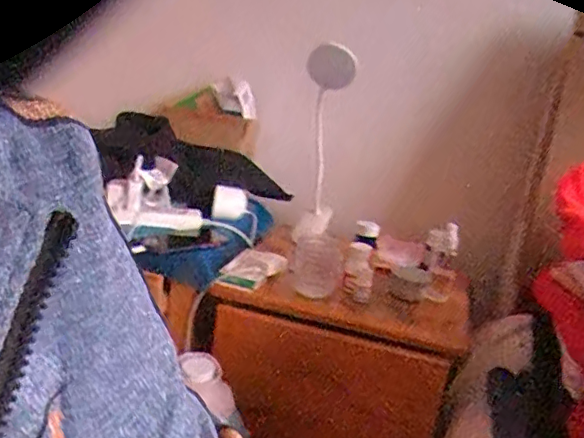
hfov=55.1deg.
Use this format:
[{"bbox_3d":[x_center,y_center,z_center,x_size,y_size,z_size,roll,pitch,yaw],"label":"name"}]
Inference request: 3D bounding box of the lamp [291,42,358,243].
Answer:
[{"bbox_3d":[0.061,-0.151,1.179,0.093,0.407,0.106,5,16,-4],"label":"lamp"}]

